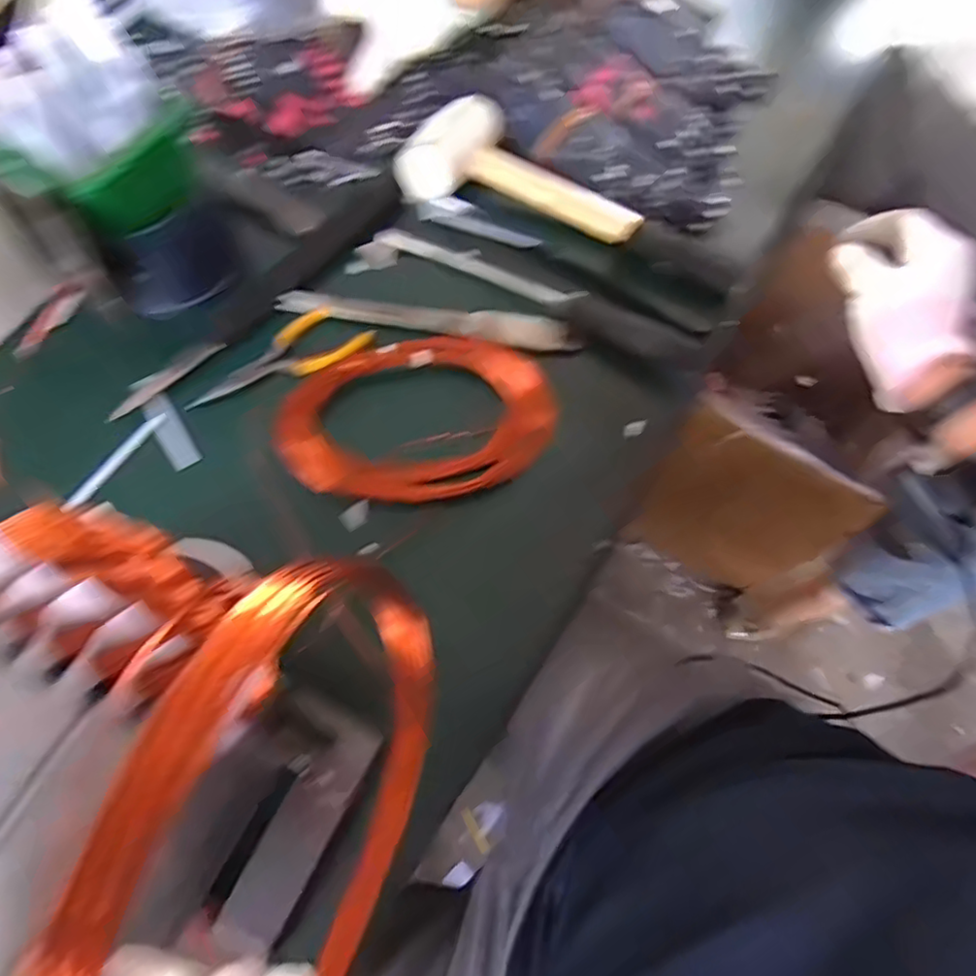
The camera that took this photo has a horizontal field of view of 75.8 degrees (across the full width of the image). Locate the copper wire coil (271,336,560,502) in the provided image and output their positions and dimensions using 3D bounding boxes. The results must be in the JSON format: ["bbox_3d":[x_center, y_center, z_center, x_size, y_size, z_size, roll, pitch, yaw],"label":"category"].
[{"bbox_3d":[-0.045,-0.049,0.416,0.177,0.030,0.110,-4,68,-1],"label":"copper wire coil"}]

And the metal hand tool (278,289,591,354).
[{"bbox_3d":[-0.043,-0.120,0.448,0.212,0.011,0.028,10,69,5],"label":"metal hand tool"}]

